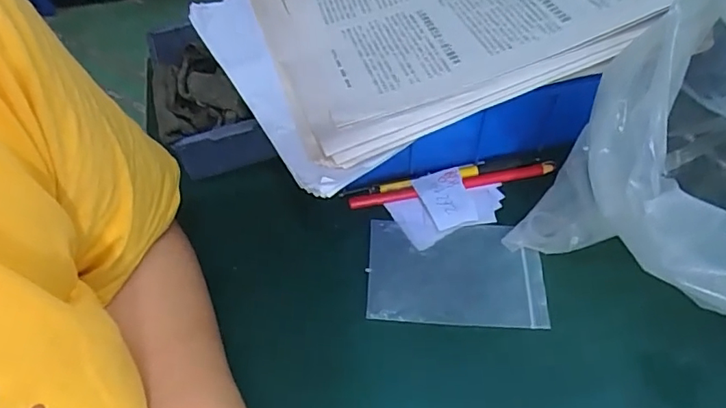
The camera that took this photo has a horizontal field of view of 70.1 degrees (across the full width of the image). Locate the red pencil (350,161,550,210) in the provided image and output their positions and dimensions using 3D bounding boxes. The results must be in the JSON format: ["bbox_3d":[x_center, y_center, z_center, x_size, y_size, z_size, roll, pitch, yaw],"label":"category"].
[{"bbox_3d":[0.071,-0.015,0.412,0.165,0.010,0.010,-8,55,-4],"label":"red pencil"}]

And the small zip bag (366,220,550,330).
[{"bbox_3d":[0.066,0.049,0.374,0.123,0.005,0.077,2,58,5],"label":"small zip bag"}]

